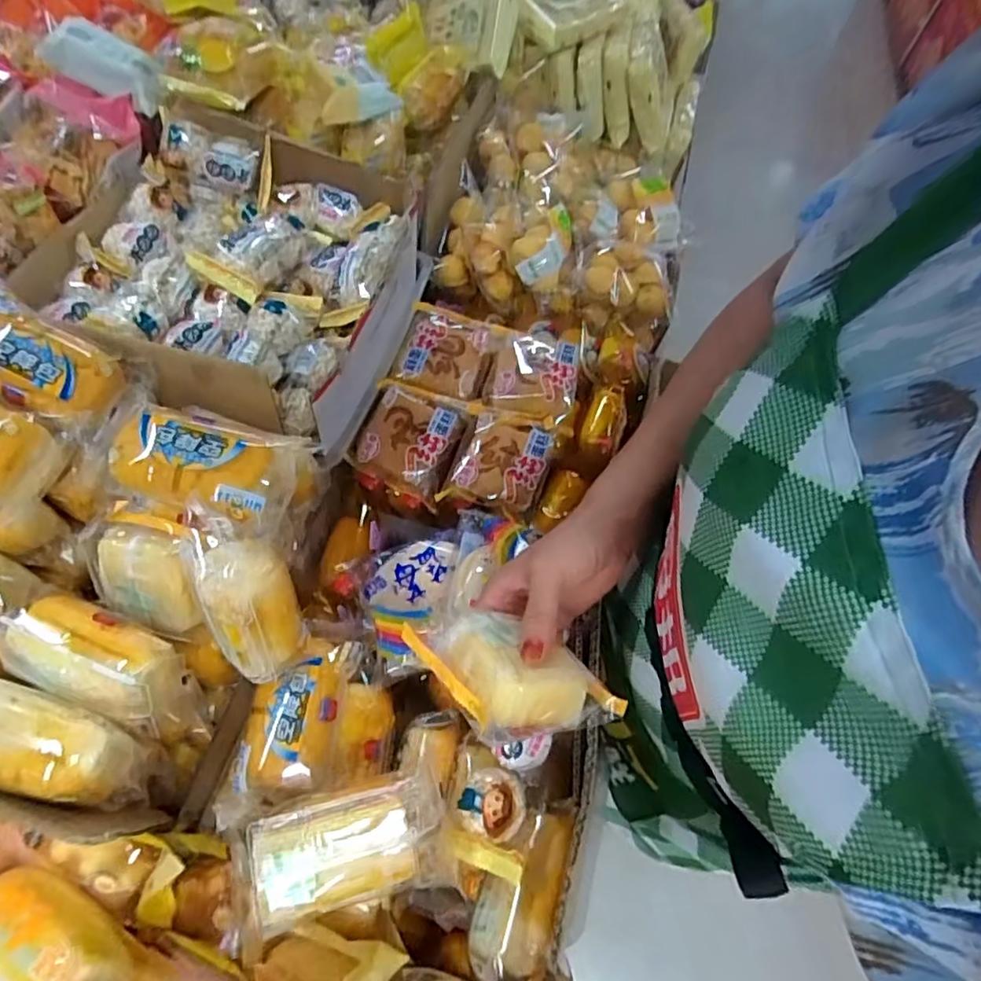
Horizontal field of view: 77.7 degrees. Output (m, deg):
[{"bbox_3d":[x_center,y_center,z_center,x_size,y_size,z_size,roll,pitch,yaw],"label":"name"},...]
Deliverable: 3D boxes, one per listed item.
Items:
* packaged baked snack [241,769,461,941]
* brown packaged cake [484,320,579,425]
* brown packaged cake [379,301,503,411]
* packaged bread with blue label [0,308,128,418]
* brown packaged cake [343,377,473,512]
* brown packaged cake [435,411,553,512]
[{"bbox_3d":[-0.090,0.225,0.389,0.119,0.026,0.069,-9,63,-9],"label":"packaged baked snack"},{"bbox_3d":[0.044,-0.122,0.606,0.084,0.030,0.099,13,62,3],"label":"brown packaged cake"},{"bbox_3d":[-0.047,-0.134,0.611,0.091,0.025,0.101,14,62,3],"label":"brown packaged cake"},{"bbox_3d":[-0.334,-0.094,0.432,0.137,0.042,0.064,15,62,4],"label":"packaged bread with blue label"},{"bbox_3d":[-0.080,-0.049,0.593,0.092,0.045,0.098,20,77,2],"label":"brown packaged cake"},{"bbox_3d":[0.007,-0.032,0.580,0.095,0.033,0.094,9,61,1],"label":"brown packaged cake"}]

